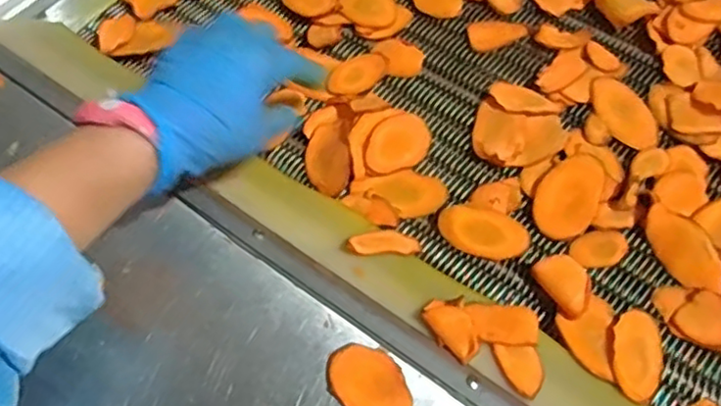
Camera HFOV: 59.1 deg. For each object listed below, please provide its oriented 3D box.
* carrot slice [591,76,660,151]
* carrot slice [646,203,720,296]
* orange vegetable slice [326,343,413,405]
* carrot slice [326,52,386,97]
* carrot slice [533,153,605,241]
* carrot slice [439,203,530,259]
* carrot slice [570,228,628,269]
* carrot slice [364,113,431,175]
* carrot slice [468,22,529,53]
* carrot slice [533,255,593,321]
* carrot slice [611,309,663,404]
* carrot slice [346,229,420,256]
[{"bbox_3d":[0.209,-0.071,0.504,0.039,0.006,0.073,-14,64,-6],"label":"carrot slice"},{"bbox_3d":[0.225,0.032,0.443,0.034,0.012,0.069,-42,77,13],"label":"carrot slice"},{"bbox_3d":[0.005,0.104,0.365,0.037,0.004,0.053,-40,69,-17],"label":"orange vegetable slice"},{"bbox_3d":[-0.003,-0.106,0.527,0.051,0.006,0.032,-40,69,-17],"label":"carrot slice"},{"bbox_3d":[0.155,-0.006,0.470,0.043,0.007,0.069,29,67,15],"label":"carrot slice"},{"bbox_3d":[0.090,0.019,0.461,0.064,0.011,0.039,11,64,7],"label":"carrot slice"},{"bbox_3d":[0.169,0.032,0.450,0.041,0.004,0.026,-17,64,-7],"label":"carrot slice"},{"bbox_3d":[0.029,-0.045,0.485,0.057,0.005,0.040,-41,89,-20],"label":"carrot slice"},{"bbox_3d":[0.117,-0.143,0.540,0.048,0.005,0.029,-9,63,-3],"label":"carrot slice"},{"bbox_3d":[0.138,0.055,0.428,0.030,0.018,0.042,-33,67,-14],"label":"carrot slice"},{"bbox_3d":[0.178,0.098,0.409,0.033,0.005,0.063,16,53,2],"label":"carrot slice"},{"bbox_3d":[0.015,0.027,0.433,0.053,0.007,0.021,0,58,-28],"label":"carrot slice"}]

